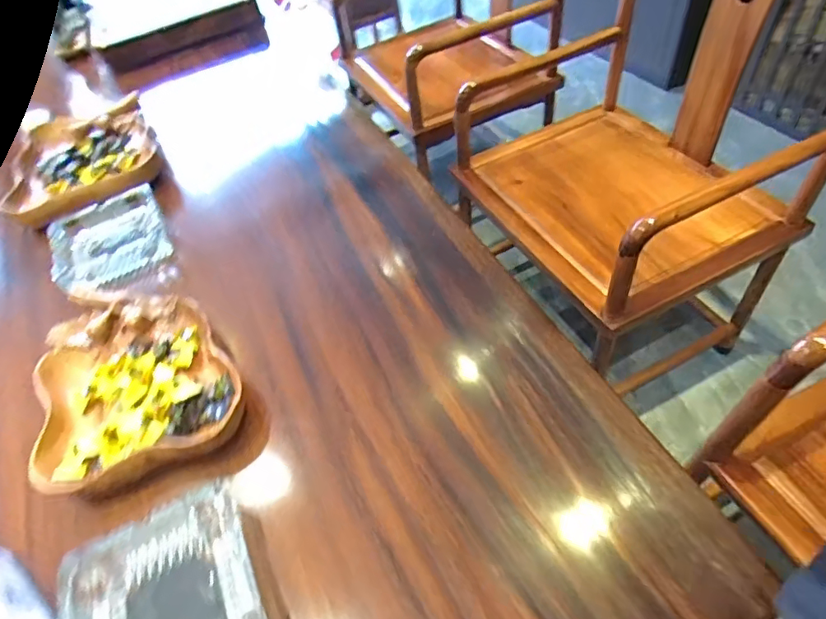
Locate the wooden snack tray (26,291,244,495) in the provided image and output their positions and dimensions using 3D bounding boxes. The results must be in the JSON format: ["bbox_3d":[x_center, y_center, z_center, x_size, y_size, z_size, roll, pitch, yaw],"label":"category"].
[{"bbox_3d":[-0.308,0.062,0.590,0.209,0.041,0.283,-20,48,-8],"label":"wooden snack tray"}]

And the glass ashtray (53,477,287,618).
[{"bbox_3d":[-0.205,0.245,0.421,0.155,0.040,0.157,-28,50,-15],"label":"glass ashtray"}]

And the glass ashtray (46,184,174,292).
[{"bbox_3d":[-0.439,-0.095,0.752,0.158,0.060,0.155,-30,50,-17],"label":"glass ashtray"}]

